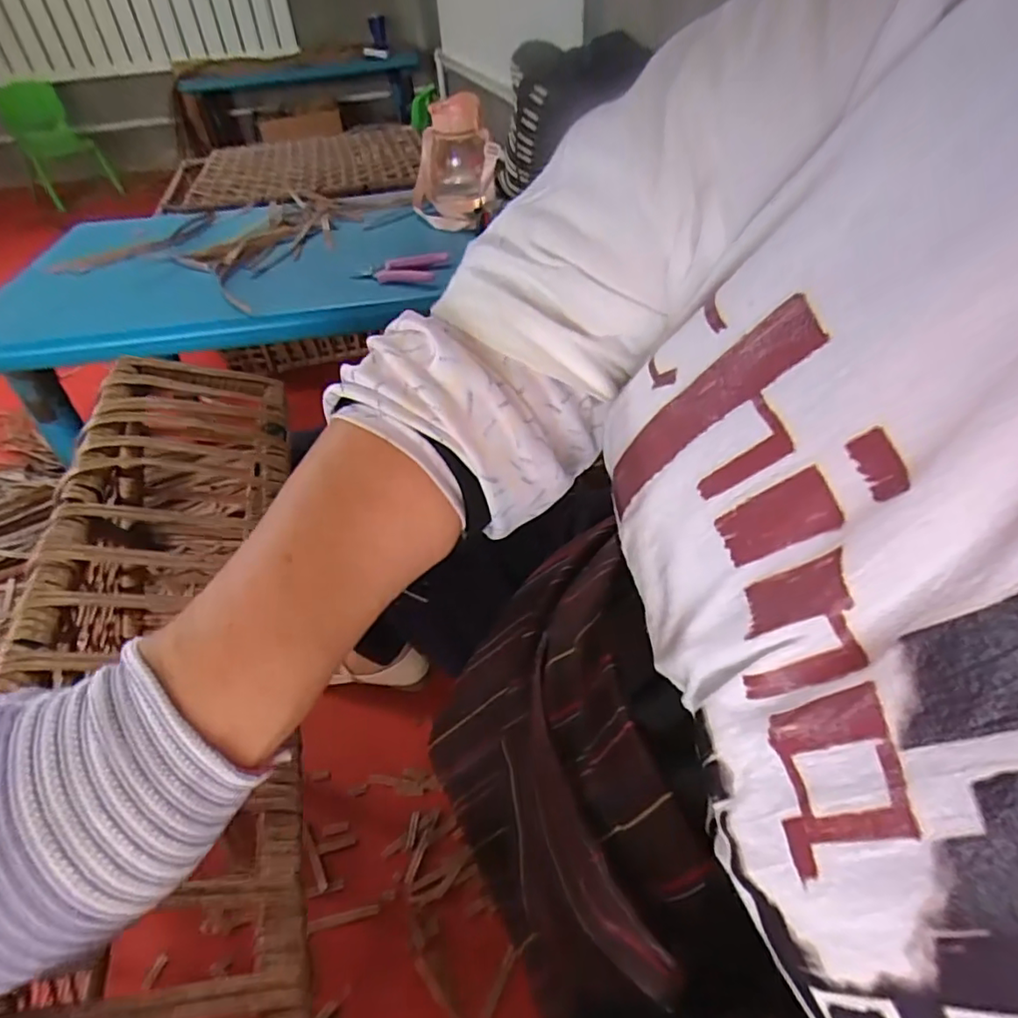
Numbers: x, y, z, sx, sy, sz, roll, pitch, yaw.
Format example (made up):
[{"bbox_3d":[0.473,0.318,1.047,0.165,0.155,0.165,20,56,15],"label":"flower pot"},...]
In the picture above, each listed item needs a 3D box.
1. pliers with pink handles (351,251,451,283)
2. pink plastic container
[{"bbox_3d":[-0.160,-0.350,0.878,0.140,0.031,0.050,-5,43,-4],"label":"pliers with pink handles"},{"bbox_3d":[-0.089,-0.569,0.973,0.136,0.179,0.118,-6,43,-3],"label":"pink plastic container"}]

